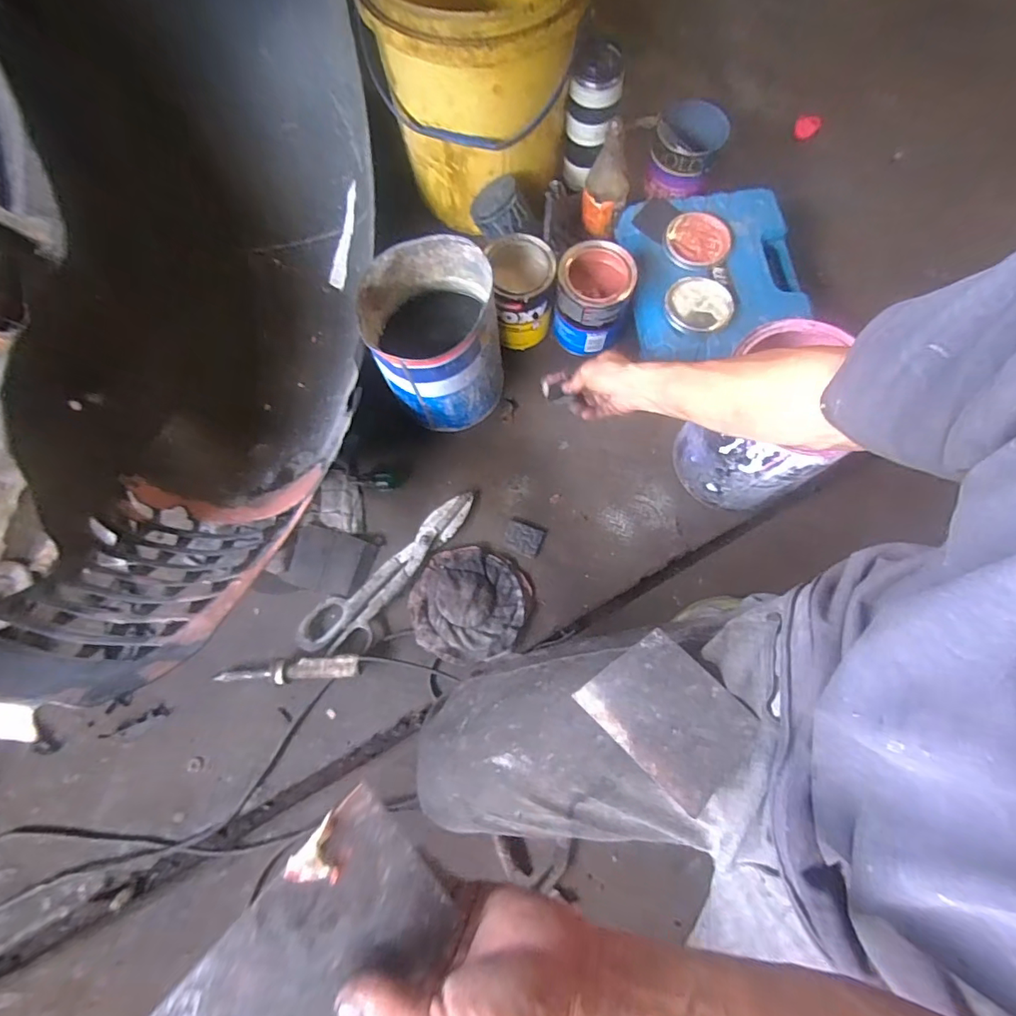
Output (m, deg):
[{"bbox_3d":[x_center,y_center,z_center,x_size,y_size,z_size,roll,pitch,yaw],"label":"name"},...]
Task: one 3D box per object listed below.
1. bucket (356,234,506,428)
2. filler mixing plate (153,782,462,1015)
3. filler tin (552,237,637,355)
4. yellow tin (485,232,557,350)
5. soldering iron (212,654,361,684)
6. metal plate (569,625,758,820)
[{"bbox_3d":[-0.095,-0.218,0.668,0.156,0.200,0.164,0,74,1],"label":"bucket"},{"bbox_3d":[-0.083,0.214,0.237,0.091,0.007,0.117,45,68,-3],"label":"filler mixing plate"},{"bbox_3d":[0.120,-0.297,0.718,0.099,0.118,0.098,0,74,1],"label":"filler tin"},{"bbox_3d":[0.020,-0.311,0.728,0.095,0.127,0.099,-9,74,-2],"label":"yellow tin"},{"bbox_3d":[-0.278,0.203,0.627,0.187,0.028,0.028,-3,74,0],"label":"soldering iron"},{"bbox_3d":[0.127,0.162,0.391,0.118,0.004,0.087,43,87,14],"label":"metal plate"}]

